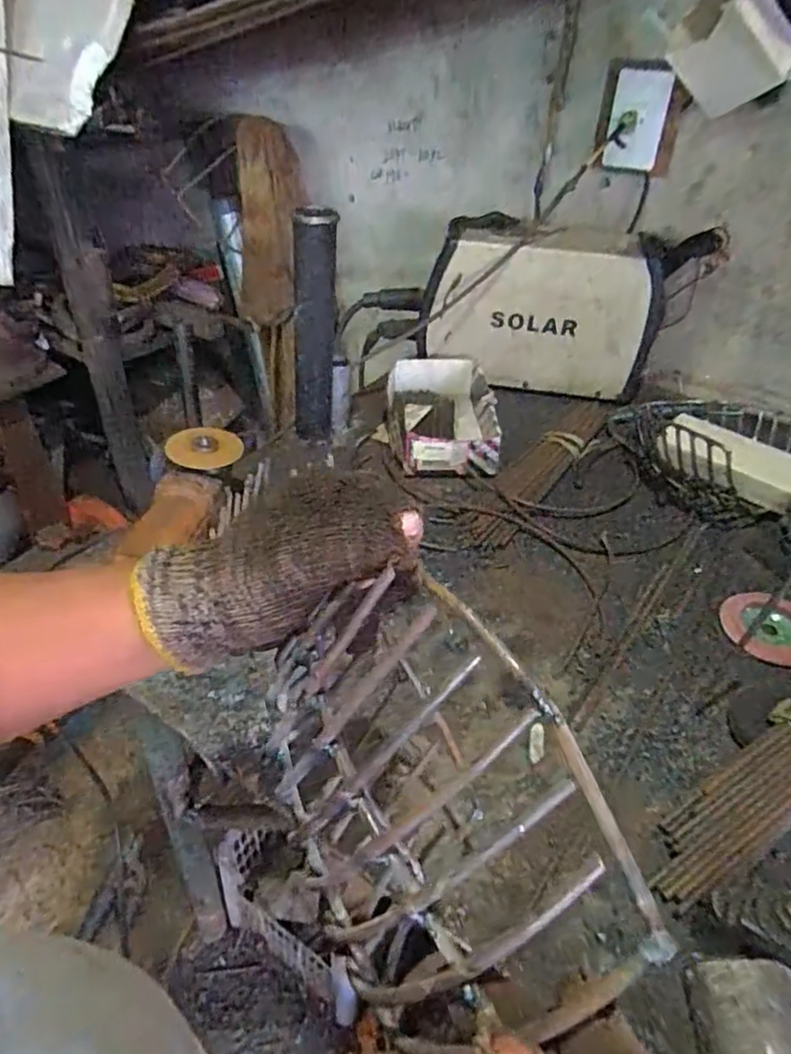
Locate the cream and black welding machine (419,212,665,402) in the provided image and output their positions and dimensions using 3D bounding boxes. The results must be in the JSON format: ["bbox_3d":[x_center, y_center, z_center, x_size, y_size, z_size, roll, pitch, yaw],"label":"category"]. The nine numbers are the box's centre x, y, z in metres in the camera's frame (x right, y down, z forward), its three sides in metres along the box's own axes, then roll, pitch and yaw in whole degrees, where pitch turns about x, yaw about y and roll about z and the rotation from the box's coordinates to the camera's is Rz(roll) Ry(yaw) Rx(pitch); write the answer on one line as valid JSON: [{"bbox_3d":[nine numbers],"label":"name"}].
[{"bbox_3d":[0.226,-0.334,0.979,0.356,0.218,0.105,7,40,6],"label":"cream and black welding machine"}]

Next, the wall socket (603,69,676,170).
[{"bbox_3d":[0.348,-0.585,0.915,0.076,0.120,0.022,15,41,16],"label":"wall socket"}]

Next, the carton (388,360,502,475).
[{"bbox_3d":[0.065,-0.165,0.917,0.145,0.062,0.242,1,39,-1],"label":"carton"}]

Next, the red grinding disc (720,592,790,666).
[{"bbox_3d":[0.385,0.102,0.650,0.089,0.014,0.083,1,39,-1],"label":"red grinding disc"}]

